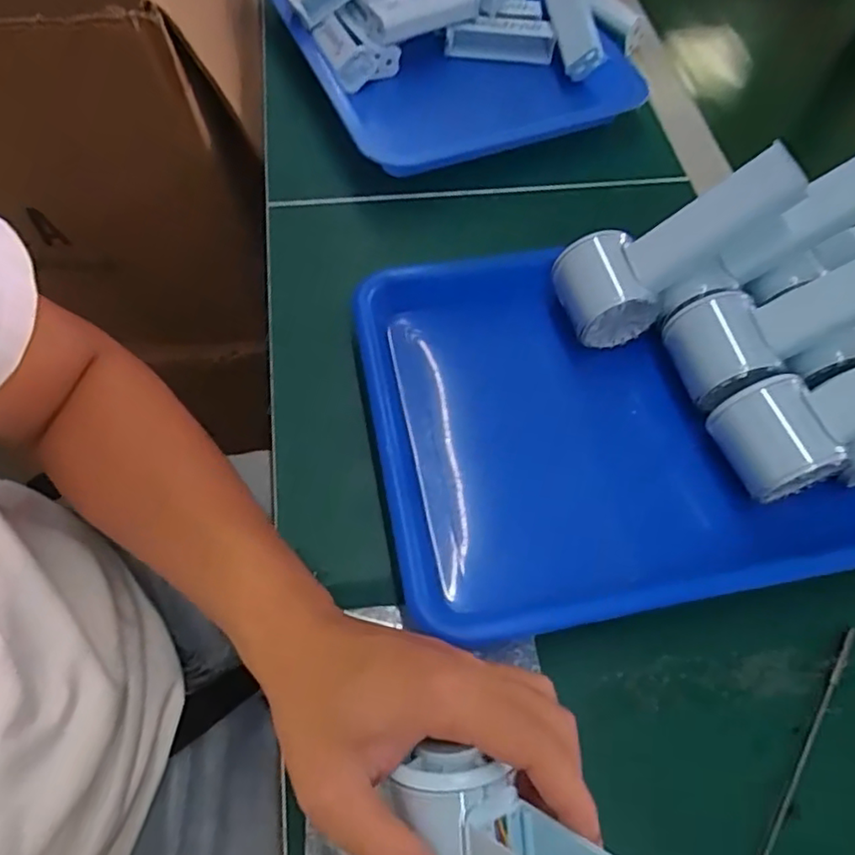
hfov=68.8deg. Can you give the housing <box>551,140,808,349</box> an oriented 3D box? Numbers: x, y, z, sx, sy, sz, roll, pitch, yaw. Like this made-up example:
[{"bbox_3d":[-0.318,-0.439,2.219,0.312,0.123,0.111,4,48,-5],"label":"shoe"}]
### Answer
[{"bbox_3d":[0.154,-0.113,0.395,0.153,0.050,0.058,-32,58,29],"label":"housing"}]

